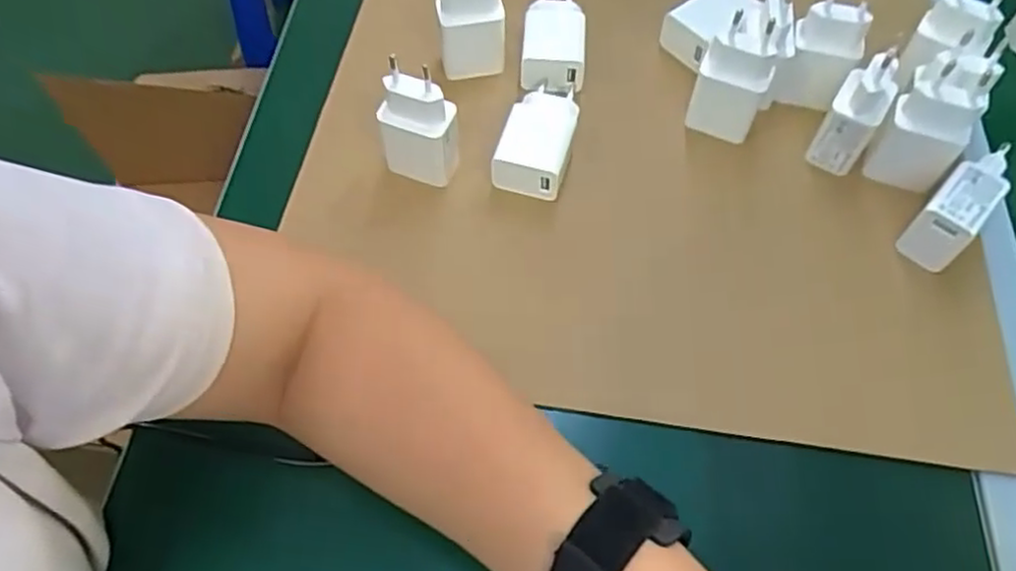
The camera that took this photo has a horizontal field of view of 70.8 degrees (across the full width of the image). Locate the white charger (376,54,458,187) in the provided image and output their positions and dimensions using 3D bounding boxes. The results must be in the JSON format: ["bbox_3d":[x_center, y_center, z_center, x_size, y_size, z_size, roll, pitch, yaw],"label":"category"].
[{"bbox_3d":[-0.048,-0.088,0.391,0.042,0.071,0.022,19,64,6],"label":"white charger"}]

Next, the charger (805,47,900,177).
[{"bbox_3d":[0.193,-0.093,0.402,0.027,0.079,0.026,28,65,10],"label":"charger"}]

